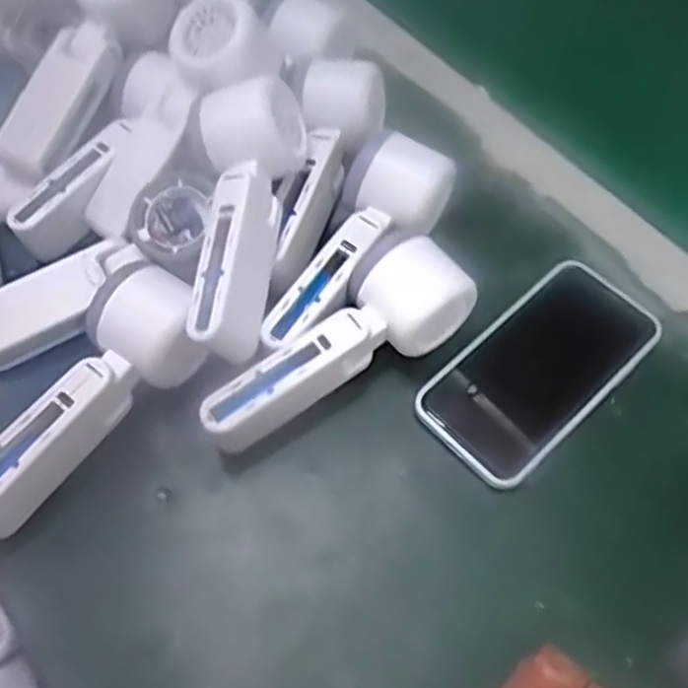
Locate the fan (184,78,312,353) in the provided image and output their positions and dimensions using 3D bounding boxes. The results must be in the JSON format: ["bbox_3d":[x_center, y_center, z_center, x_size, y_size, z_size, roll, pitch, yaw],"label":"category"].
[{"bbox_3d":[-0.060,-0.073,0.400,0.060,0.046,0.163,6,76,4],"label":"fan"}]

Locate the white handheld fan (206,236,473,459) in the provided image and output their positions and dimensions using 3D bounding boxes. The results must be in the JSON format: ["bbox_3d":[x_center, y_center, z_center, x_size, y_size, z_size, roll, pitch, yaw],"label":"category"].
[{"bbox_3d":[-0.004,0.004,0.389,0.156,0.054,0.053,-36,66,-19],"label":"white handheld fan"}]

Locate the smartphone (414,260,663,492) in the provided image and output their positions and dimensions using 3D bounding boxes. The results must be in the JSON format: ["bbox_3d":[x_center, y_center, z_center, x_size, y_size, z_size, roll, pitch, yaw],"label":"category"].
[{"bbox_3d":[0.112,0.013,0.407,0.141,0.010,0.074,-39,67,-20],"label":"smartphone"}]

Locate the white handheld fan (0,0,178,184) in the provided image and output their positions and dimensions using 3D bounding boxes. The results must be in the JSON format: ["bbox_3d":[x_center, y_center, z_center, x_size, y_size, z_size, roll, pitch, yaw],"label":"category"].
[{"bbox_3d":[-0.170,-0.183,0.465,0.057,0.045,0.167,28,86,16],"label":"white handheld fan"}]

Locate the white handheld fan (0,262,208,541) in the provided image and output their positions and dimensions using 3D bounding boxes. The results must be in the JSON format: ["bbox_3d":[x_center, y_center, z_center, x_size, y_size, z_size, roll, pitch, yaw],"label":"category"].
[{"bbox_3d":[-0.140,0.029,0.373,0.053,0.051,0.159,35,66,19],"label":"white handheld fan"}]

